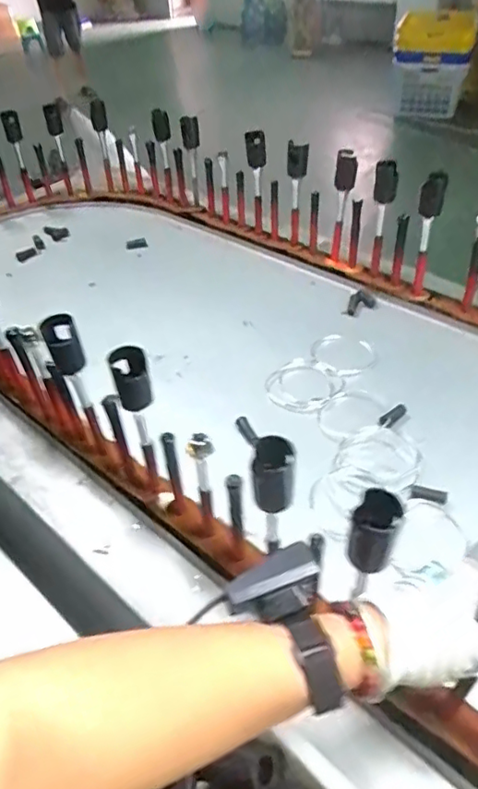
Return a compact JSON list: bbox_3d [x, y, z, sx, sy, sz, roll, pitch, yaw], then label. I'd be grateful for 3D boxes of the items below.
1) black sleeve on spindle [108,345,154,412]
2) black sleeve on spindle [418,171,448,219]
[{"bbox_3d":[-0.121,-0.016,0.655,0.039,0.066,0.037,-10,37,-14],"label":"black sleeve on spindle"},{"bbox_3d":[0.322,-0.330,0.969,0.038,0.070,0.039,11,37,14],"label":"black sleeve on spindle"}]

